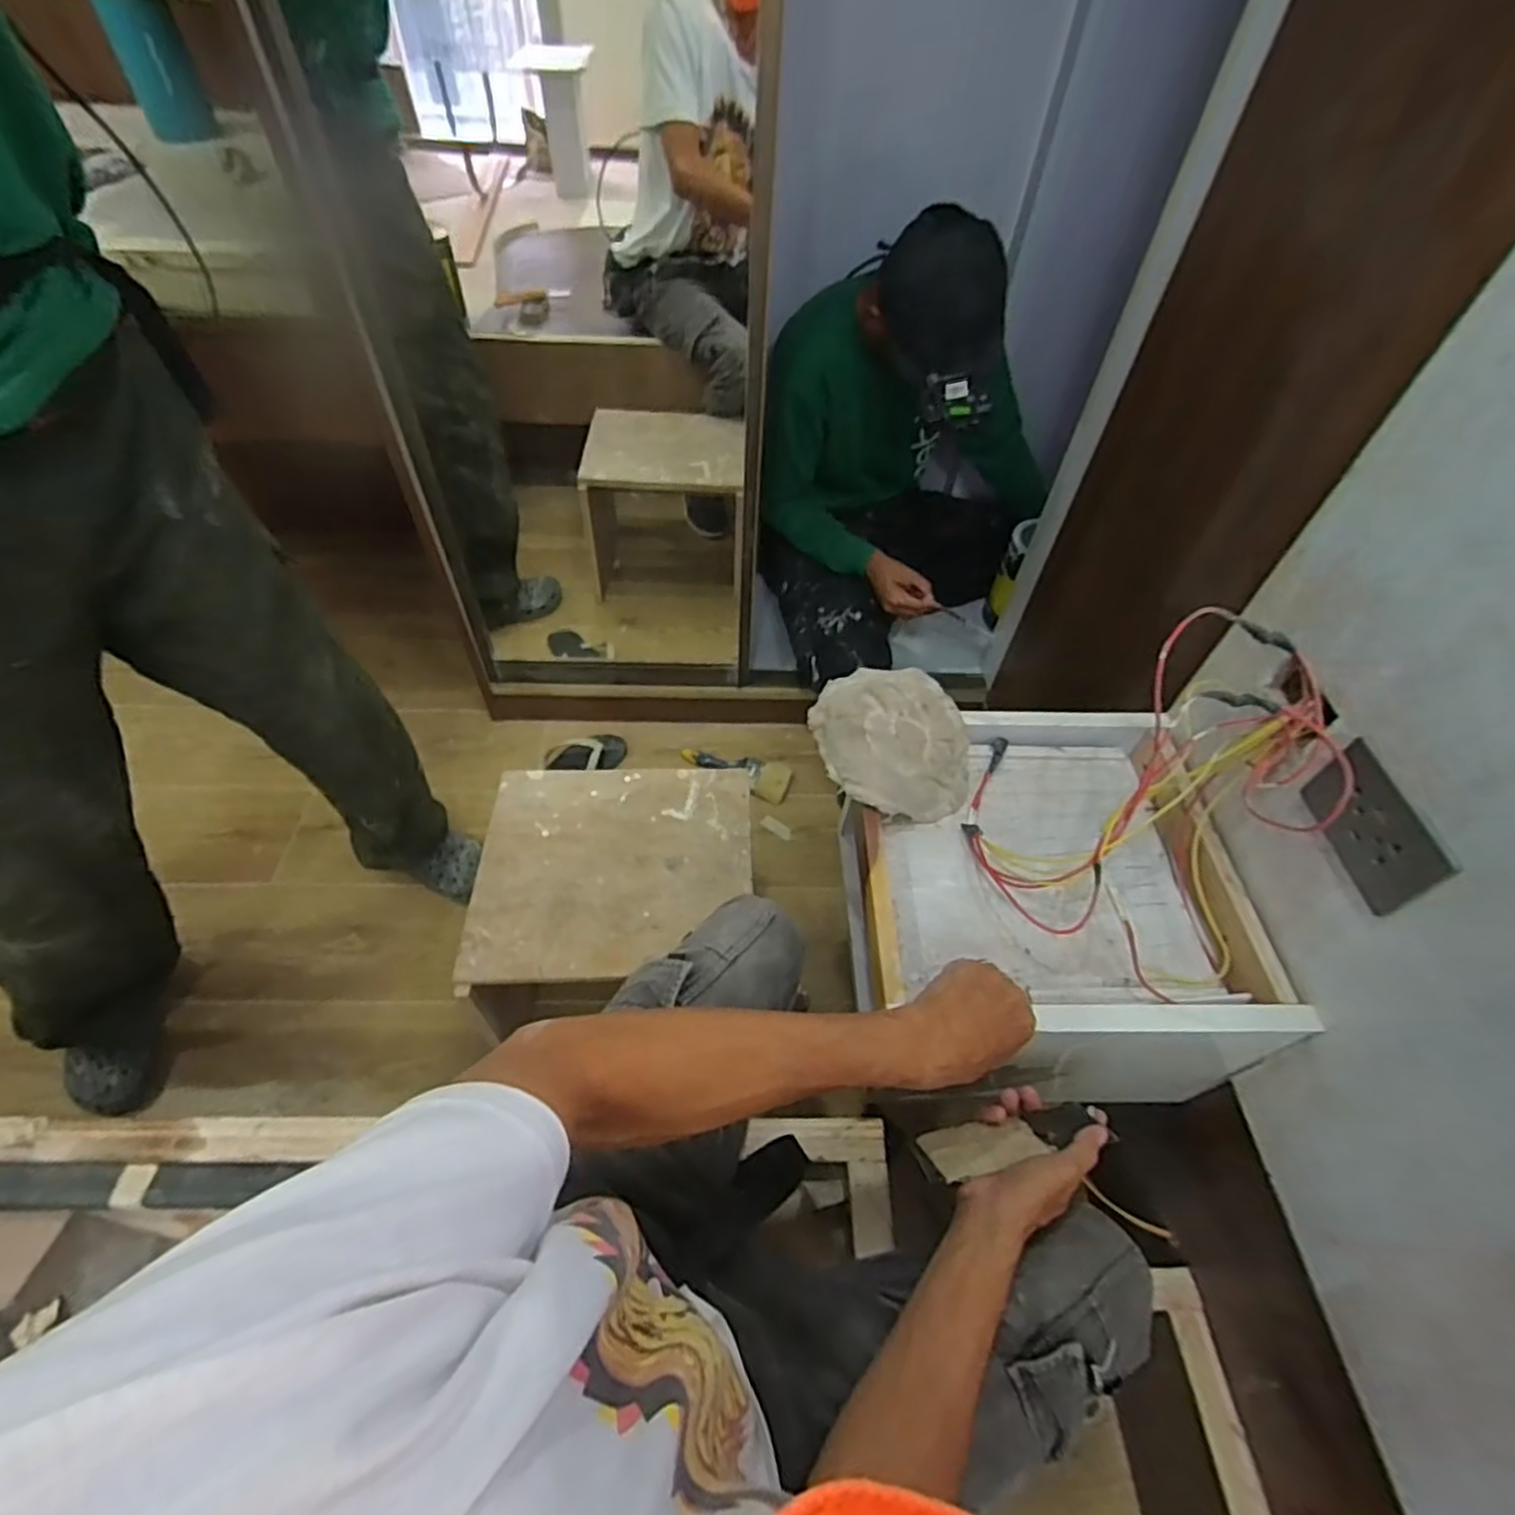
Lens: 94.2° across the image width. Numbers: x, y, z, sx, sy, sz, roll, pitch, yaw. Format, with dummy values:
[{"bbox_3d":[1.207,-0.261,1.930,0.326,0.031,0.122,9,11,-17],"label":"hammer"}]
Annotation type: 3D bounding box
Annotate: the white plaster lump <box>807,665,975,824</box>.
[{"bbox_3d":[0.147,-0.016,0.743,0.151,0.033,0.166,5,68,-12],"label":"white plaster lump"}]

